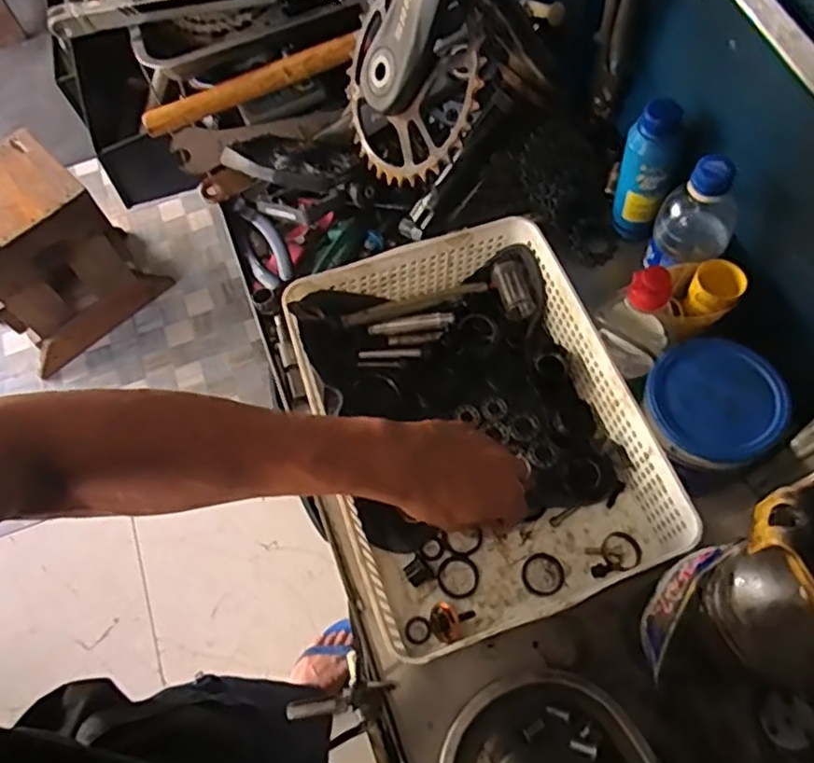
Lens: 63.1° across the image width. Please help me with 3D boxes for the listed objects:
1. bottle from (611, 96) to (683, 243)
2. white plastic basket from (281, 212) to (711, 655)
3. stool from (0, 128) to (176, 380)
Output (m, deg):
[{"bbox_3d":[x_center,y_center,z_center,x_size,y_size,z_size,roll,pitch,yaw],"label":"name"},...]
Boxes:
[{"bbox_3d":[0.223,-0.195,0.624,0.049,0.145,0.039,19,67,12],"label":"bottle"},{"bbox_3d":[0.054,0.034,0.573,0.254,0.084,0.325,-17,65,-5],"label":"white plastic basket"},{"bbox_3d":[-0.825,-0.295,1.539,0.343,0.403,0.261,-38,68,-14],"label":"stool"}]

